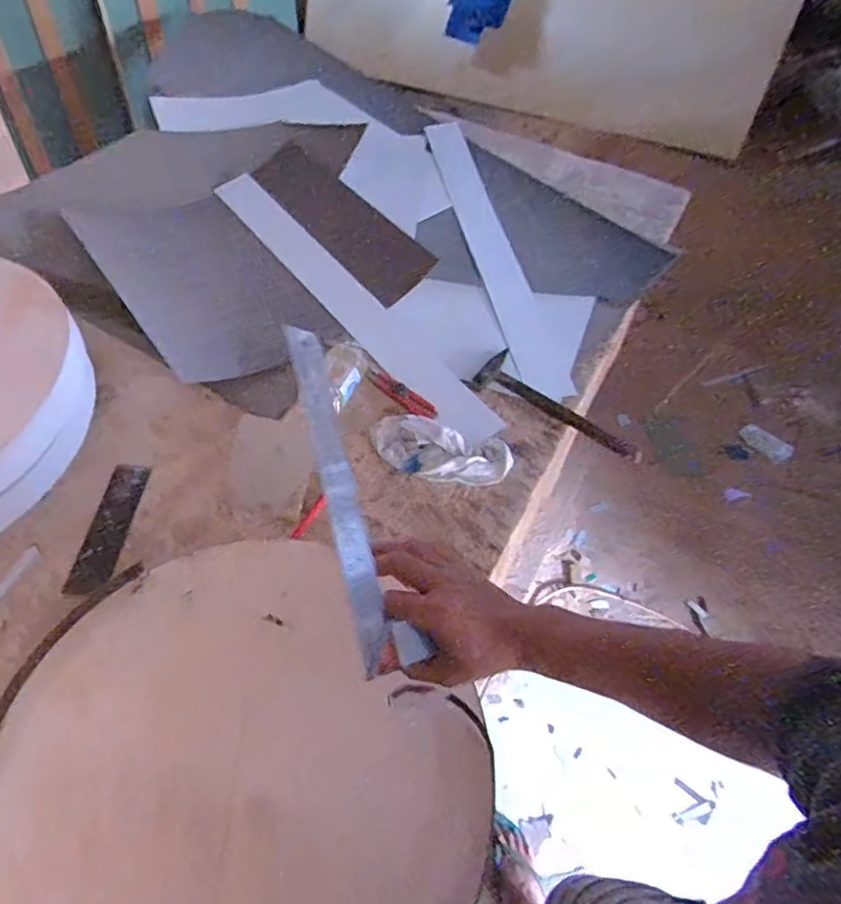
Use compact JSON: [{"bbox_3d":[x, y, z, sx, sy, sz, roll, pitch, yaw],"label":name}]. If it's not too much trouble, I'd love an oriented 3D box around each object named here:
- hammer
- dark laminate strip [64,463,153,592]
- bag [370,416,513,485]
[{"bbox_3d":[0.215,-0.070,0.935,0.292,0.030,0.082,33,60,19],"label":"hammer"},{"bbox_3d":[-0.427,0.103,0.814,0.051,0.010,0.188,9,60,-5],"label":"dark laminate strip"},{"bbox_3d":[0.029,-0.003,0.882,0.212,0.031,0.092,11,55,5],"label":"bag"}]

